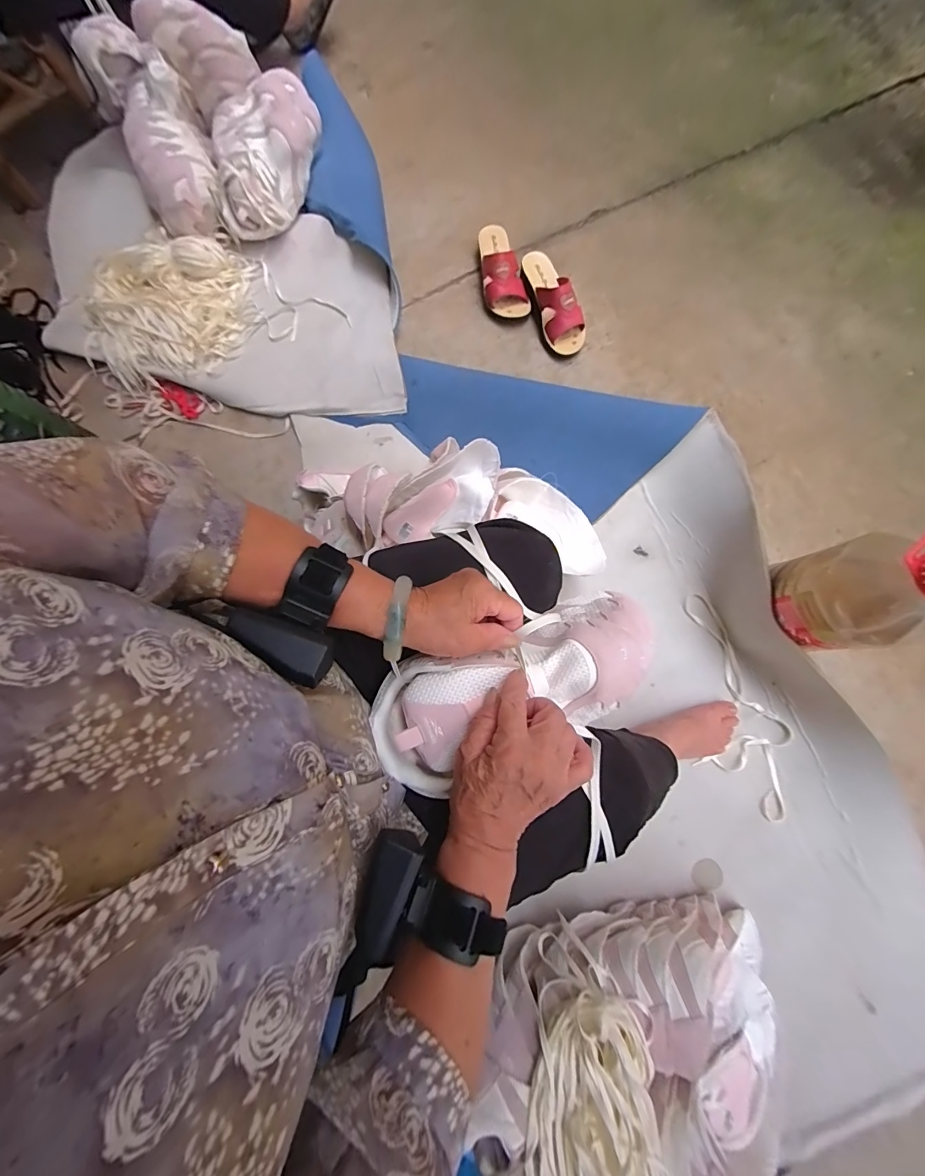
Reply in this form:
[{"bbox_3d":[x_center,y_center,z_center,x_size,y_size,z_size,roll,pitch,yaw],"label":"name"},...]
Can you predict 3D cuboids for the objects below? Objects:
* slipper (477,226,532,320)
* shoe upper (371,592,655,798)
[{"bbox_3d":[0.087,-0.690,0.909,0.095,0.071,0.220,-5,80,0],"label":"slipper"},{"bbox_3d":[0.057,0.088,0.383,0.277,0.085,0.106,-22,80,-8],"label":"shoe upper"}]

